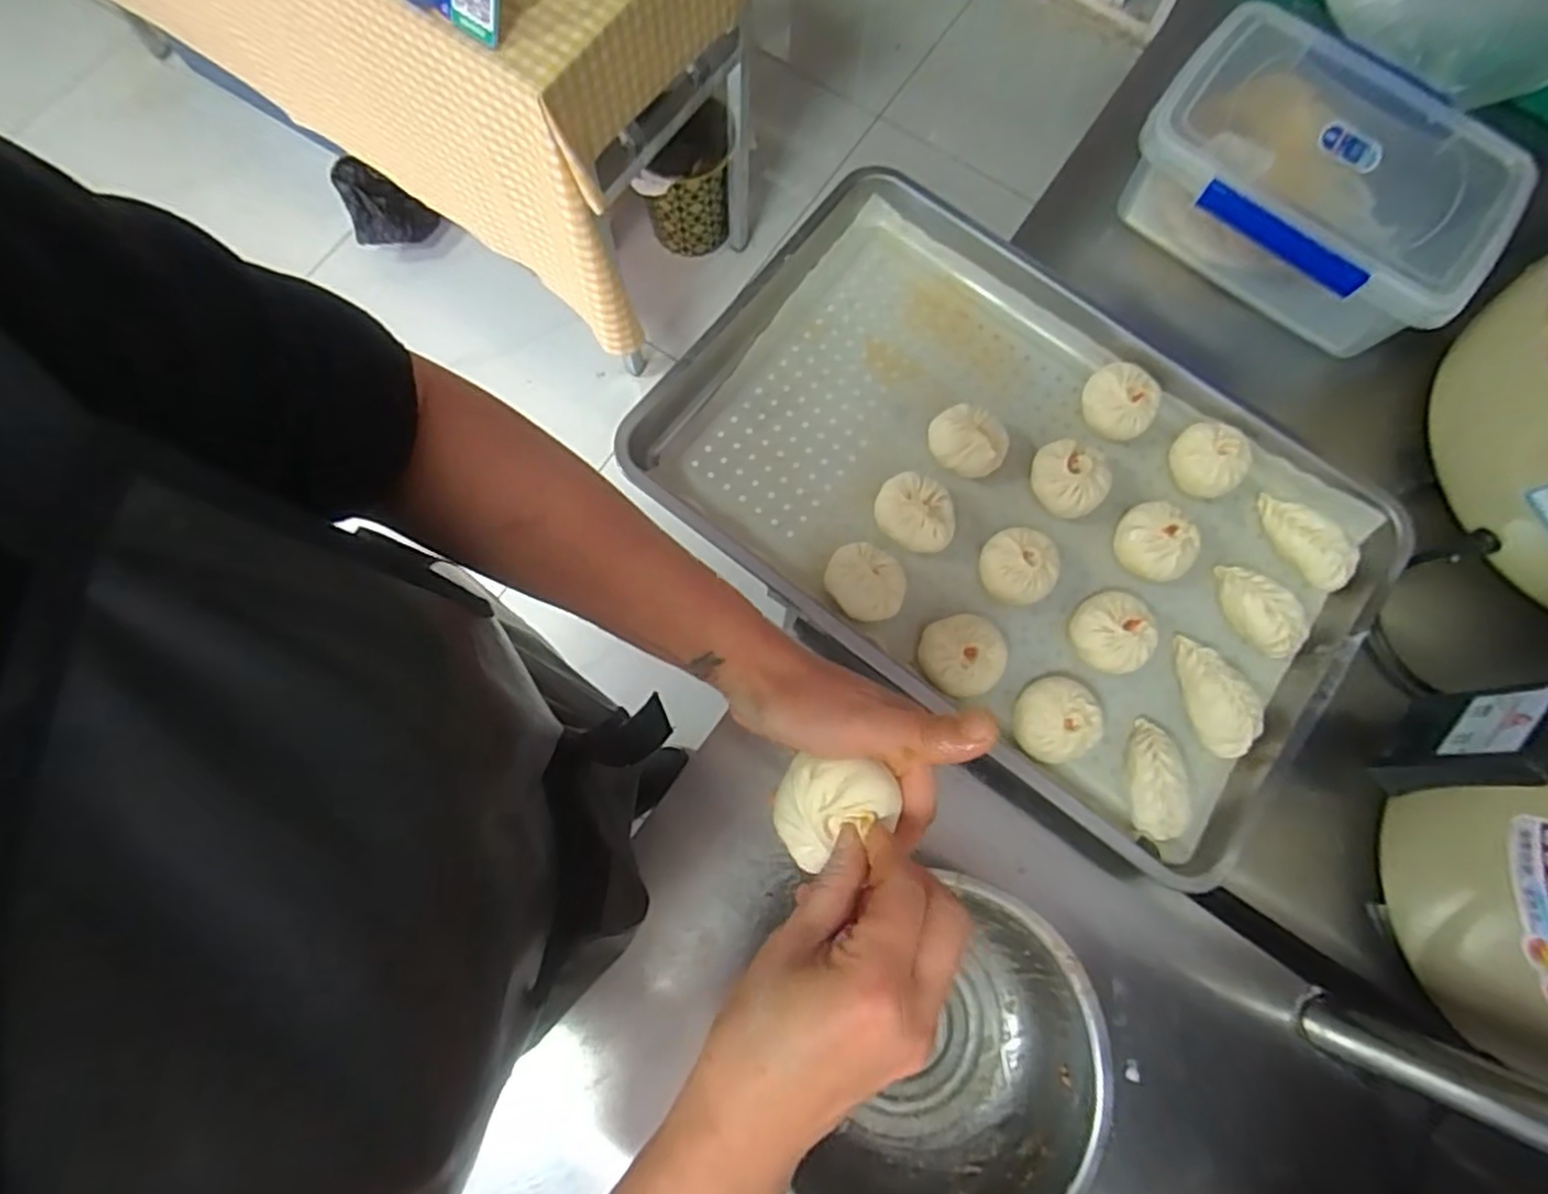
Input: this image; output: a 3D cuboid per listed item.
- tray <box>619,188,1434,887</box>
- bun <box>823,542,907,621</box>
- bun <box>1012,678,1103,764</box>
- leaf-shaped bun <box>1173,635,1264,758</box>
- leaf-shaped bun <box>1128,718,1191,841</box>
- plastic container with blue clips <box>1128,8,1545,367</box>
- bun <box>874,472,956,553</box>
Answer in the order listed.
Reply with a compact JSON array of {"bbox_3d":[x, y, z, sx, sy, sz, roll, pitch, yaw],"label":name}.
[{"bbox_3d":[0.204,-0.089,0.634,0.591,0.046,0.396,37,78,7],"label":"tray"},{"bbox_3d":[0.076,-0.011,0.608,0.068,0.043,0.062,0,76,-1],"label":"bun"},{"bbox_3d":[0.221,0.099,0.584,0.063,0.045,0.061,0,76,-1],"label":"bun"},{"bbox_3d":[0.357,0.079,0.595,0.049,0.044,0.099,-23,78,-7],"label":"leaf-shaped bun"},{"bbox_3d":[0.297,0.143,0.576,0.038,0.047,0.088,6,76,0],"label":"leaf-shaped bun"},{"bbox_3d":[0.493,-0.377,0.683,0.301,0.101,0.212,38,78,7],"label":"plastic container with blue clips"},{"bbox_3d":[0.121,-0.071,0.625,0.071,0.040,0.065,0,76,-1],"label":"bun"}]

